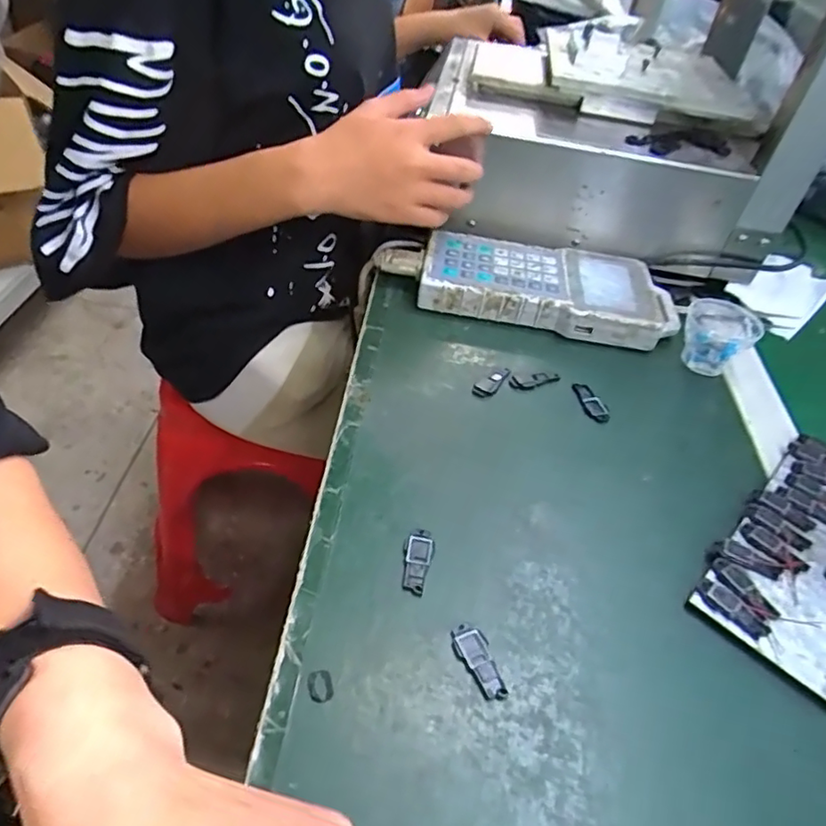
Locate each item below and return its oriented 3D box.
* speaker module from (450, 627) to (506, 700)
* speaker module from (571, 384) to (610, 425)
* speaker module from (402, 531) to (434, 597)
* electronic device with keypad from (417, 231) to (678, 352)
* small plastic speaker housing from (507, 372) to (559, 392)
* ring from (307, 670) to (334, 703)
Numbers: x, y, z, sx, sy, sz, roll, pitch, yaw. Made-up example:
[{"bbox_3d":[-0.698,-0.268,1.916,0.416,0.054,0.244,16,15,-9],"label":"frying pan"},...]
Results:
[{"bbox_3d":[0.033,0.124,0.305,0.017,0.004,0.038,-10,46,-17],"label":"speaker module"},{"bbox_3d":[0.135,-0.009,0.461,0.017,0.004,0.042,-9,46,-16],"label":"speaker module"},{"bbox_3d":[0.002,0.083,0.342,0.016,0.004,0.038,12,44,4],"label":"speaker module"},{"bbox_3d":[0.121,-0.110,0.541,0.223,0.034,0.096,10,44,2],"label":"electronic device with keypad"},{"bbox_3d":[0.094,-0.026,0.473,0.042,0.005,0.013,-14,48,-21],"label":"small plastic speaker housing"},{"bbox_3d":[-0.044,0.128,0.288,0.011,0.004,0.015,-12,47,-19],"label":"ring"}]

